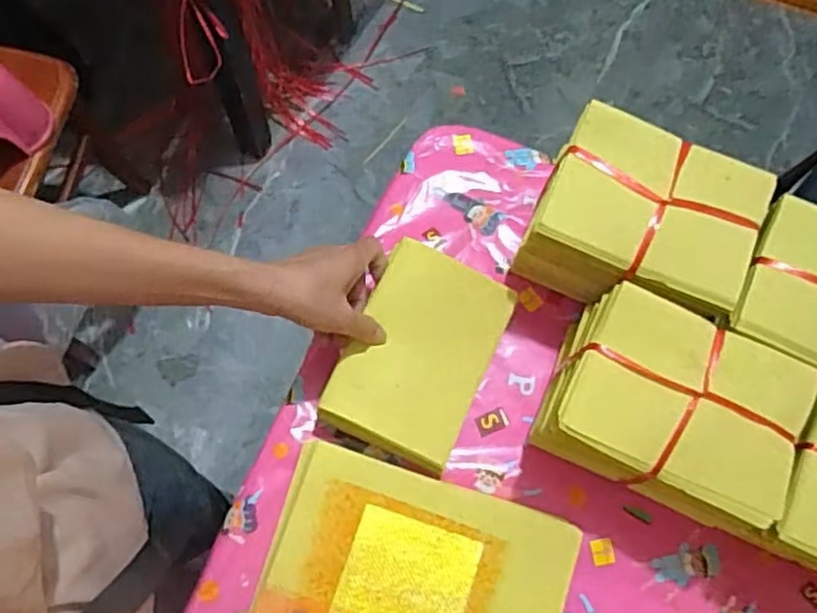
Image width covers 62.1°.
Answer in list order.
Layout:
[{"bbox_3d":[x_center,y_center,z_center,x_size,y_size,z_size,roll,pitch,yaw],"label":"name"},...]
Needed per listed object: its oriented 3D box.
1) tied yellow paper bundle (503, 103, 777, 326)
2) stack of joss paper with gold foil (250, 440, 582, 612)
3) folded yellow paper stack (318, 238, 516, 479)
[{"bbox_3d":[0.189,-0.061,0.577,0.161,0.130,0.123,23,73,5],"label":"tied yellow paper bundle"},{"bbox_3d":[0.003,0.218,0.535,0.226,0.021,0.162,20,73,4],"label":"stack of joss paper with gold foil"},{"bbox_3d":[0.008,0.043,0.578,0.112,0.041,0.169,24,78,2],"label":"folded yellow paper stack"}]

